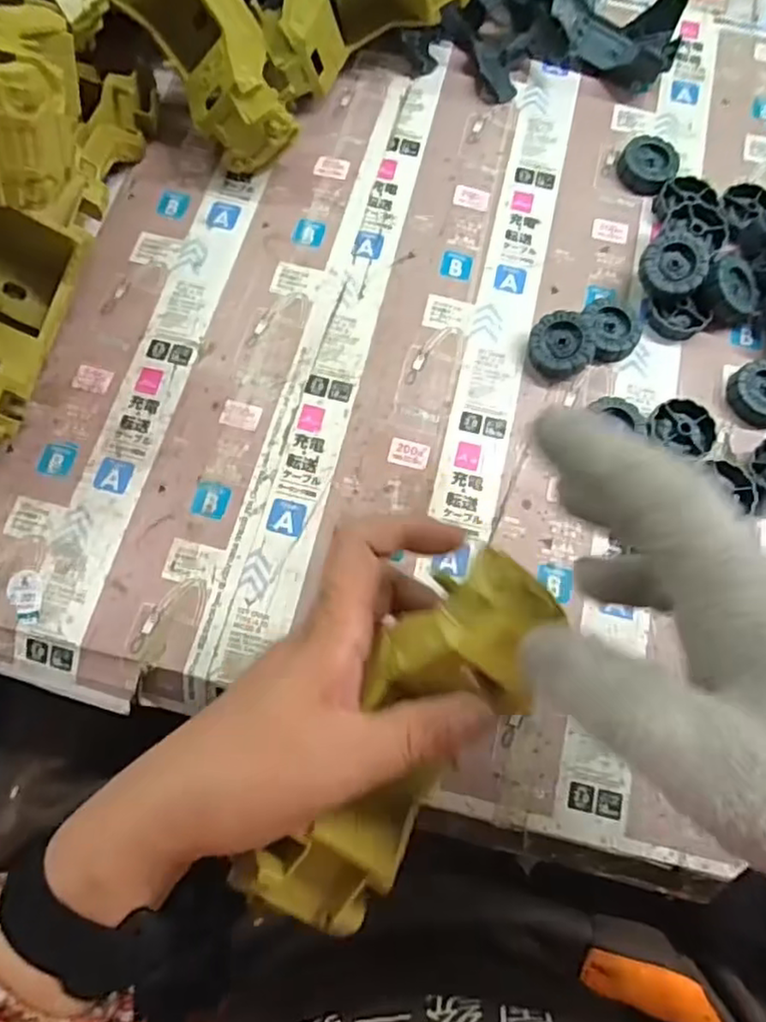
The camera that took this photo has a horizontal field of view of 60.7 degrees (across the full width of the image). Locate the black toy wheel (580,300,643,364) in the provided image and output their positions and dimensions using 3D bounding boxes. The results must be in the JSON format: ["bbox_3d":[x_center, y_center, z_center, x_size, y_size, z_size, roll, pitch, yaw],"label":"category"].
[{"bbox_3d":[0.144,-0.114,0.412,0.034,0.018,0.038,-4,74,-2],"label":"black toy wheel"}]

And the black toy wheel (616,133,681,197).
[{"bbox_3d":[0.182,-0.238,0.449,0.038,0.014,0.038,0,73,-1],"label":"black toy wheel"}]

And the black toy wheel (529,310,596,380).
[{"bbox_3d":[0.110,-0.101,0.401,0.039,0.020,0.039,0,73,-1],"label":"black toy wheel"}]

